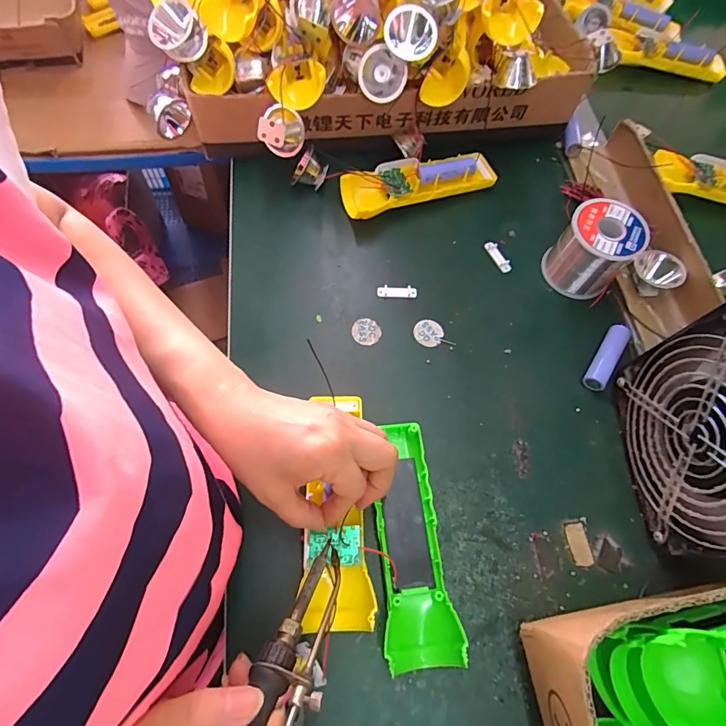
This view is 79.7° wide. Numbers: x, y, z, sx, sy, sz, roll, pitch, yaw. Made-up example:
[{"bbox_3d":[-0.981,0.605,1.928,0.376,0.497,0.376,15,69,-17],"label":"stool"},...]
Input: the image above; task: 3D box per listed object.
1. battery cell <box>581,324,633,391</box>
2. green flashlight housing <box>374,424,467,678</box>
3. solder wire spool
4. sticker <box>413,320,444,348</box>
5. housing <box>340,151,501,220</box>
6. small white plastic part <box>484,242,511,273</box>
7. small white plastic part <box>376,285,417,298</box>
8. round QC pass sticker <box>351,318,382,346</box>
[{"bbox_3d":[0.217,-0.005,0.388,0.020,0.015,0.066,31,64,10],"label":"battery cell"},{"bbox_3d":[0.031,0.126,0.314,0.048,0.027,0.161,-5,64,-8],"label":"green flashlight housing"},{"bbox_3d":[0.213,-0.104,0.406,0.066,0.065,0.060,35,69,13],"label":"solder wire spool"},{"bbox_3d":[0.060,-0.028,0.398,0.026,0.004,0.025,2,63,-4],"label":"sticker"},{"bbox_3d":[0.059,-0.186,0.454,0.160,0.033,0.046,-17,66,-14],"label":"housing"},{"bbox_3d":[0.135,-0.107,0.436,0.011,0.007,0.038,-23,67,-16],"label":"small white plastic part"},{"bbox_3d":[0.032,-0.068,0.413,0.037,0.005,0.010,2,63,-5],"label":"small white plastic part"},{"bbox_3d":[0.003,-0.028,0.397,0.024,0.004,0.026,1,77,-2],"label":"round QC pass sticker"}]

